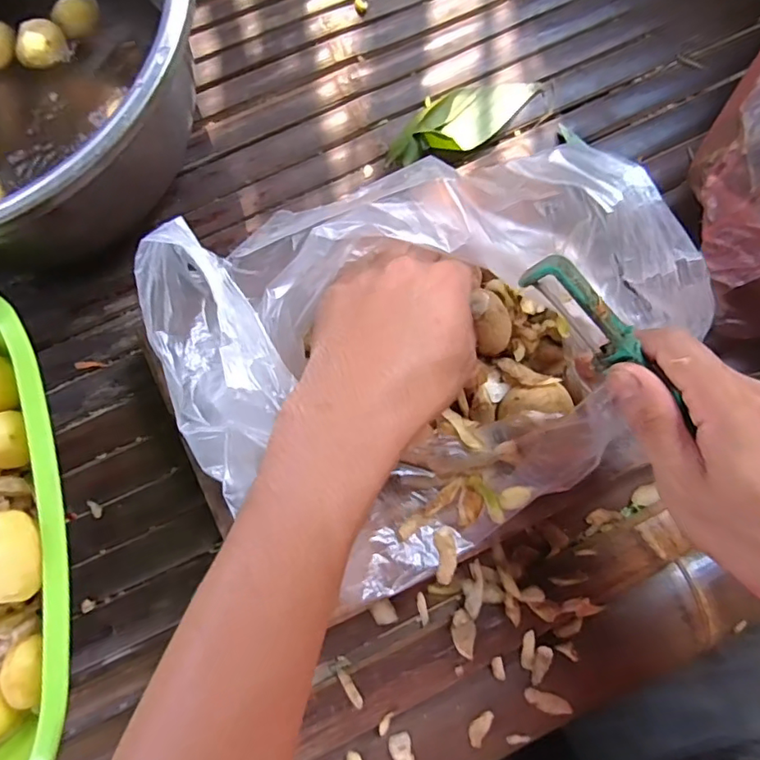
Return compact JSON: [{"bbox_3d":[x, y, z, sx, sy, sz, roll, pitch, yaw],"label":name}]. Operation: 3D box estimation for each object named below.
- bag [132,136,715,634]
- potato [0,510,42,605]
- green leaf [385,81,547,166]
[{"bbox_3d":[0.021,-0.013,0.264,0.223,0.138,0.192,-30,78,-6],"label":"bag"},{"bbox_3d":[-0.186,0.089,0.269,0.030,0.034,0.043,-16,77,0],"label":"potato"},{"bbox_3d":[0.061,-0.198,0.405,0.134,0.020,0.051,-34,78,-20],"label":"green leaf"}]

